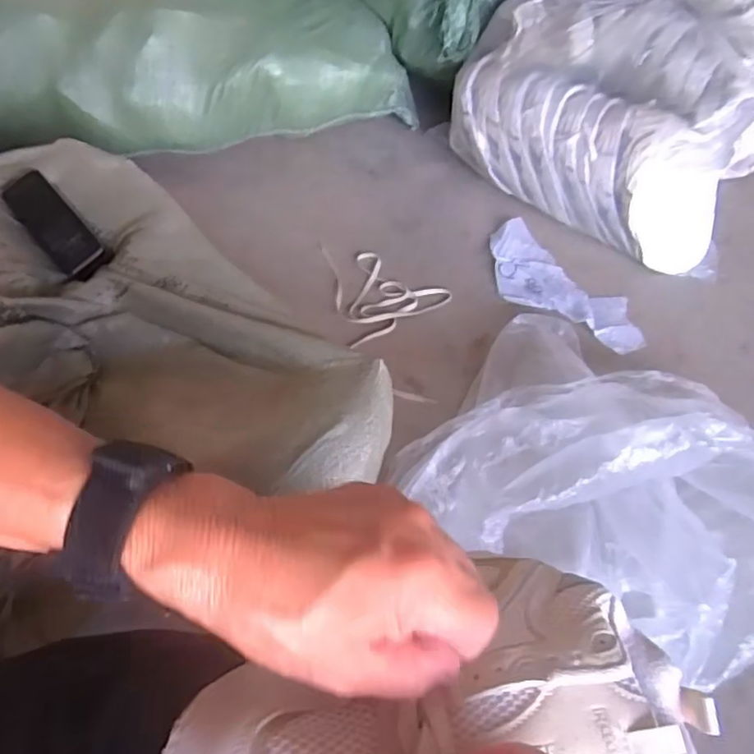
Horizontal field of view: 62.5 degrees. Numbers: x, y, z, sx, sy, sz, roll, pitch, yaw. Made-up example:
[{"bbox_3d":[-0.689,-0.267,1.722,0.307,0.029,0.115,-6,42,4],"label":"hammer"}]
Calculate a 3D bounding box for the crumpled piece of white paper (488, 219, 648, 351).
[{"bbox_3d":[0.271,-0.136,0.942,0.125,0.010,0.300,-33,58,-20],"label":"crumpled piece of white paper"}]

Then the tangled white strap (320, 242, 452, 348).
[{"bbox_3d":[-0.003,-0.150,0.978,0.163,0.016,0.212,-23,55,-14],"label":"tangled white strap"}]

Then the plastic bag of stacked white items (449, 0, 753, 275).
[{"bbox_3d":[0.329,-0.387,0.957,0.465,0.289,0.197,30,60,23],"label":"plastic bag of stacked white items"}]

